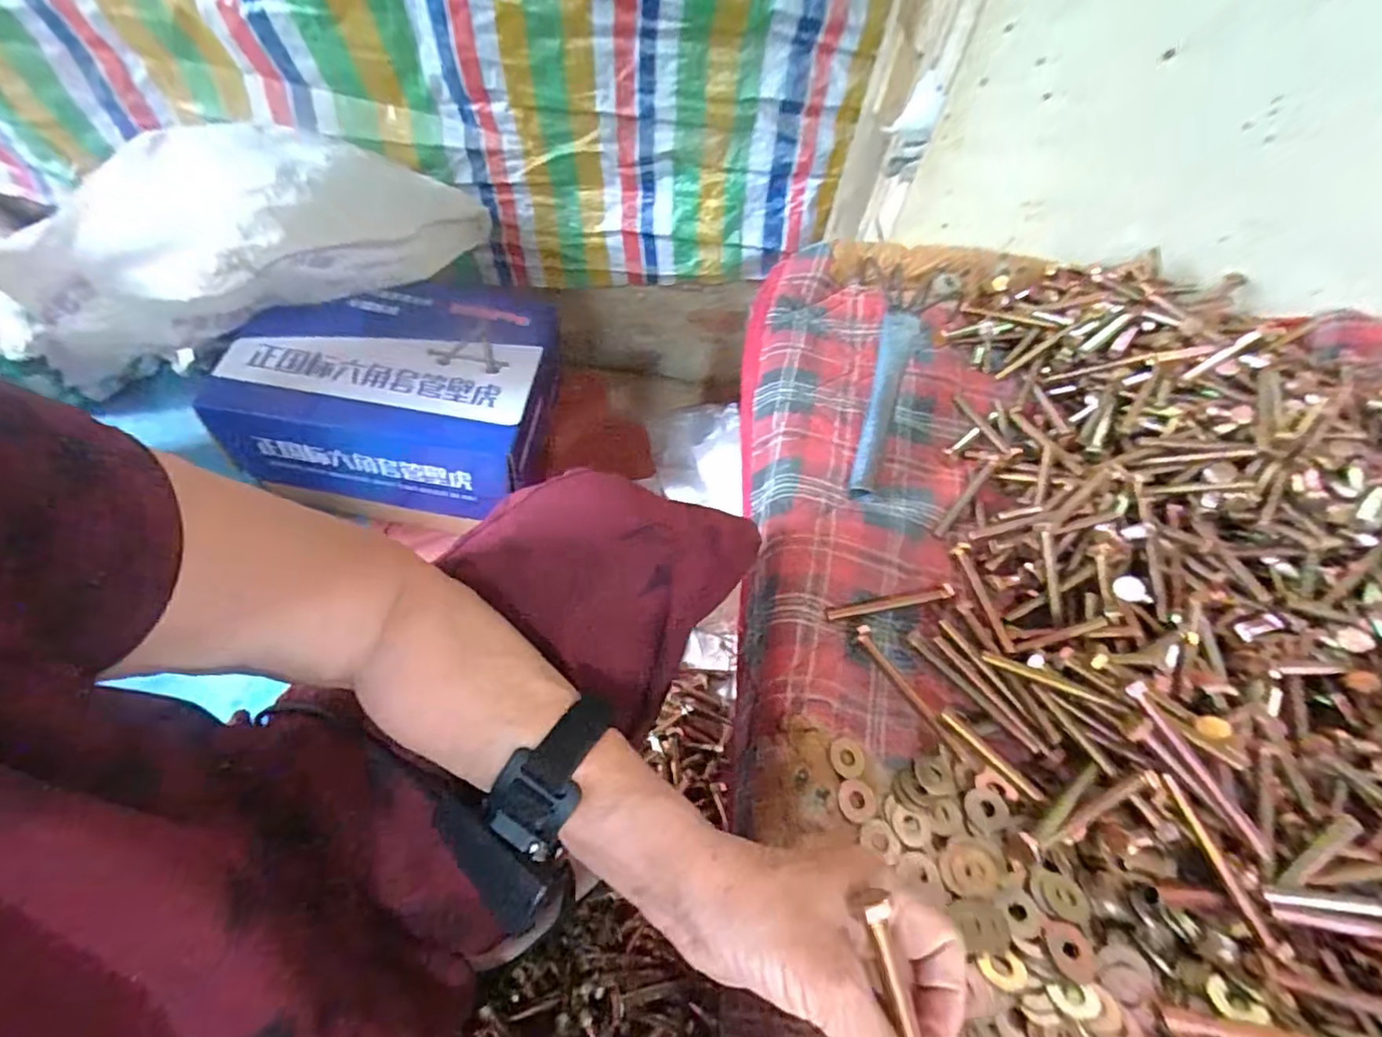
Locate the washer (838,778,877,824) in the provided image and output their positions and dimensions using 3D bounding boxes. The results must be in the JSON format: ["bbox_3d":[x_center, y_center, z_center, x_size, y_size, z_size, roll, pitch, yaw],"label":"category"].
[{"bbox_3d":[0.103,0.174,0.381,0.025,0.004,0.024,2,53,-2],"label":"washer"}]

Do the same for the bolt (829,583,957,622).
[{"bbox_3d":[0.151,0.065,0.470,0.104,0.011,0.009,-10,54,-10],"label":"bolt"}]

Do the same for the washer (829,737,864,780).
[{"bbox_3d":[0.100,0.153,0.394,0.024,0.005,0.023,2,53,-2],"label":"washer"}]

